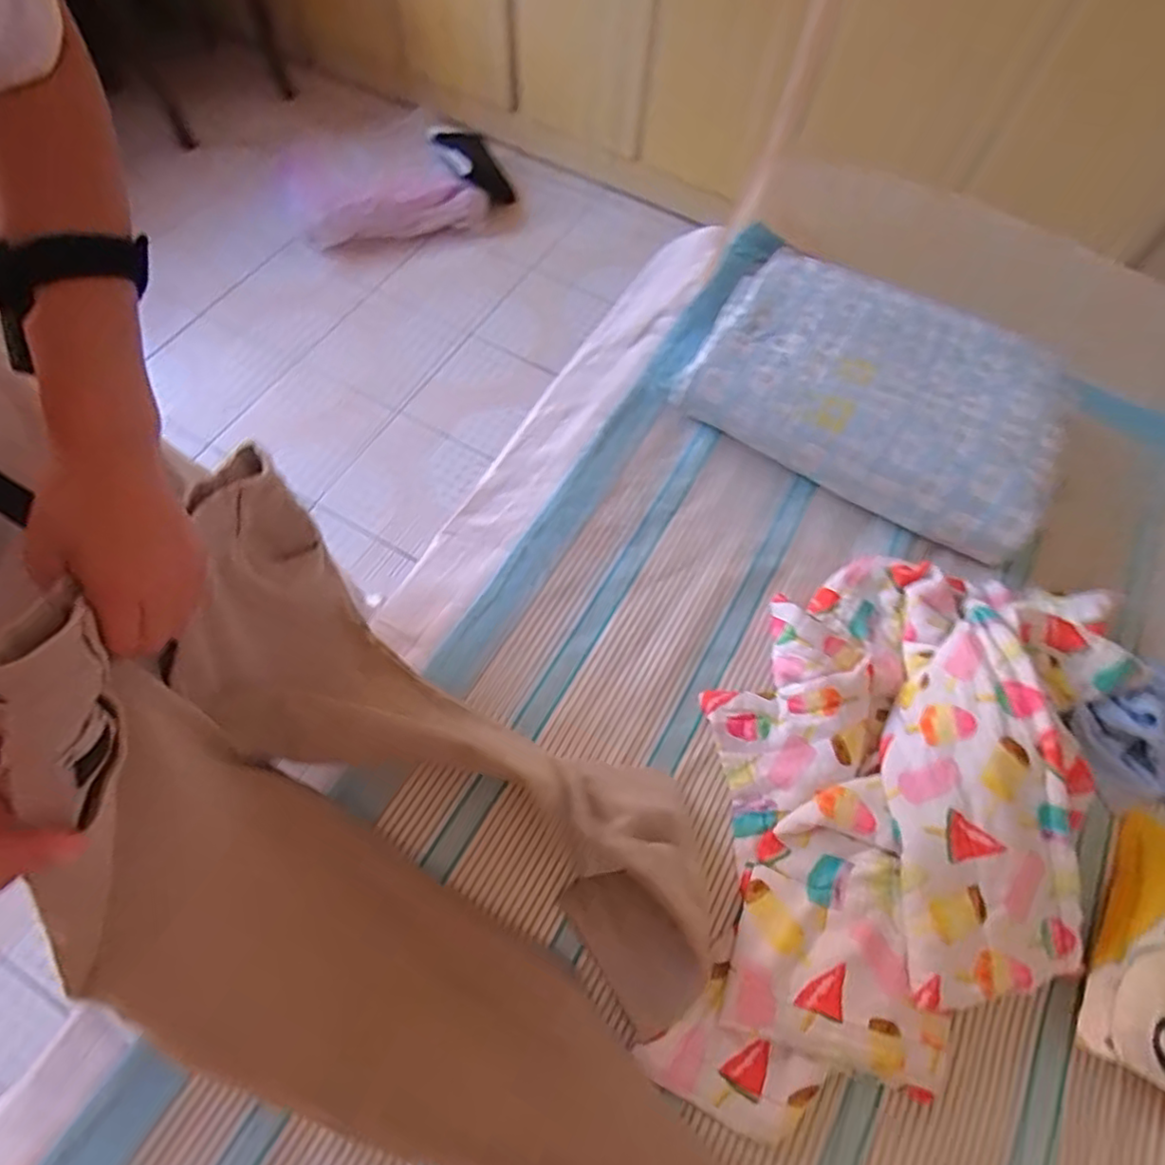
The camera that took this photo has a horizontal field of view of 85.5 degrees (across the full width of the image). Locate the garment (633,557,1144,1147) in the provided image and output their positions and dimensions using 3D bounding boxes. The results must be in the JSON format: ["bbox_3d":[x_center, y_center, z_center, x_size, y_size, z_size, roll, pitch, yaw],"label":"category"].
[{"bbox_3d":[0.328,0.227,0.665,0.370,0.109,0.649,25,65,9],"label":"garment"}]

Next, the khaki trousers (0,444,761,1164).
[{"bbox_3d":[-0.114,0.255,0.575,0.720,0.199,0.334,40,67,-4],"label":"khaki trousers"}]

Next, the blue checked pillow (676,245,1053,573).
[{"bbox_3d":[0.405,-0.269,0.884,0.466,0.106,0.298,30,66,11],"label":"blue checked pillow"}]

